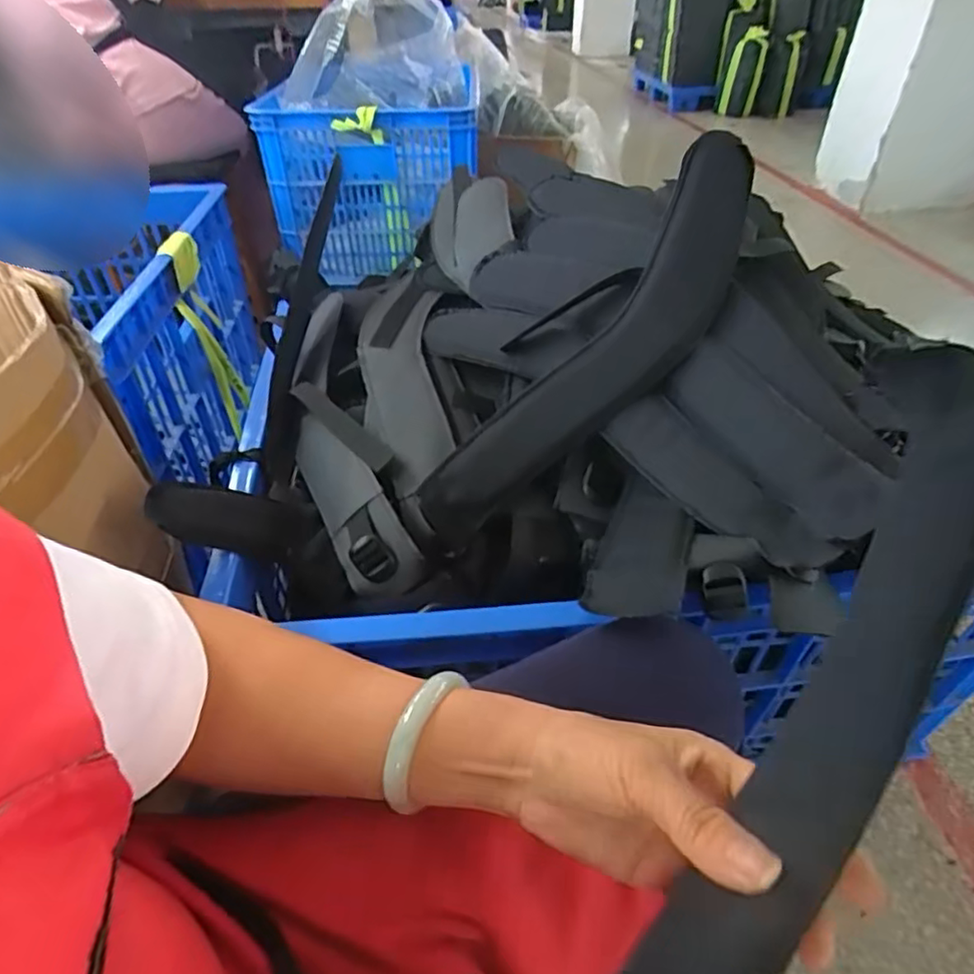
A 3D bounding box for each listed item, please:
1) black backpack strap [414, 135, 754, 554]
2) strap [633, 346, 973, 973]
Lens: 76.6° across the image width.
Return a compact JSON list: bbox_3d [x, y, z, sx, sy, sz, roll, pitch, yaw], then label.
[{"bbox_3d":[0.102,-0.126,0.549,0.440,0.063,0.104,-49,53,0],"label":"black backpack strap"},{"bbox_3d":[0.099,0.112,0.211,0.044,0.078,0.368,26,75,27],"label":"strap"}]

